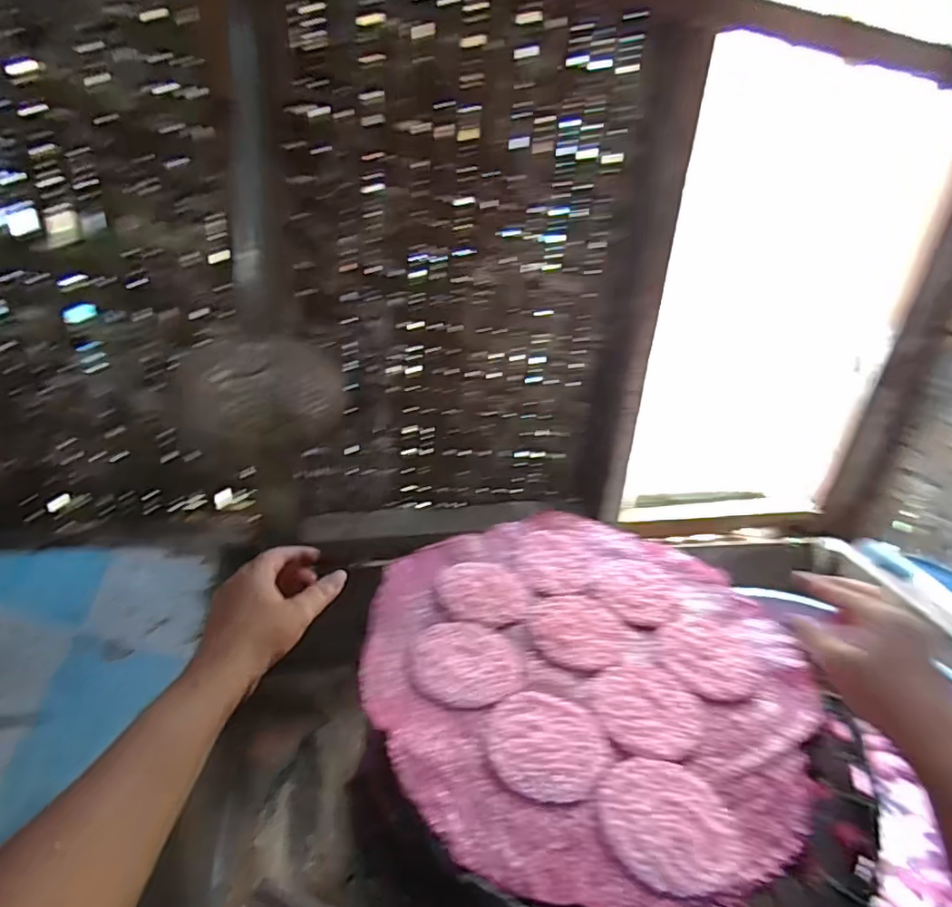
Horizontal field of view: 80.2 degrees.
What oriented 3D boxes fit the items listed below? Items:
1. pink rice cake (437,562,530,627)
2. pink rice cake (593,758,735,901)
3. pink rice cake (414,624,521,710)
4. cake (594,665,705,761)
[{"bbox_3d":[0.007,0.123,0.499,0.077,0.011,0.074,5,25,-2],"label":"pink rice cake"},{"bbox_3d":[0.114,0.220,0.340,0.075,0.008,0.076,5,25,-2],"label":"pink rice cake"},{"bbox_3d":[-0.007,0.156,0.430,0.083,0.007,0.074,-7,28,-25],"label":"pink rice cake"},{"bbox_3d":[0.126,0.187,0.415,0.075,0.006,0.085,17,27,22],"label":"cake"}]

